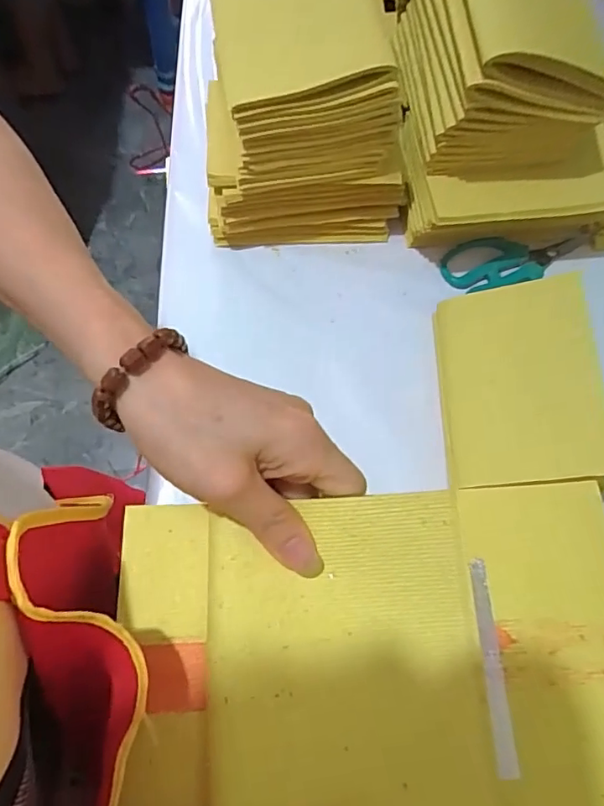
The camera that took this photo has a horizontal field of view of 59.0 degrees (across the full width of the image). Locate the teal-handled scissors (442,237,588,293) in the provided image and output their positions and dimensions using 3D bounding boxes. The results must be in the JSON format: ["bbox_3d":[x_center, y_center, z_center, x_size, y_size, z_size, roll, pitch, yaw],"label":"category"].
[{"bbox_3d":[0.193,-0.134,0.494,0.129,0.007,0.054,-12,70,-6],"label":"teal-handled scissors"}]

